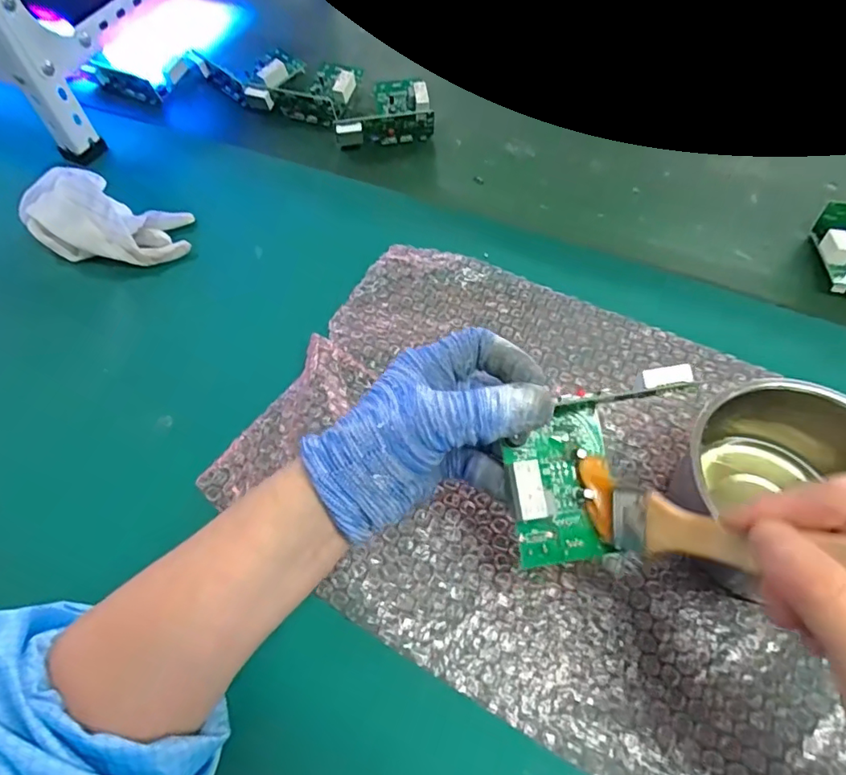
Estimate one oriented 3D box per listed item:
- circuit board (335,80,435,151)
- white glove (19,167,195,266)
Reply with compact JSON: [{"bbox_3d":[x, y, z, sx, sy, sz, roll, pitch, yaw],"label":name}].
[{"bbox_3d":[-0.045,-0.293,0.569,0.100,0.034,0.087,-13,61,-6],"label":"circuit board"},{"bbox_3d":[-0.282,-0.148,0.471,0.154,0.045,0.075,18,59,-2],"label":"white glove"}]

